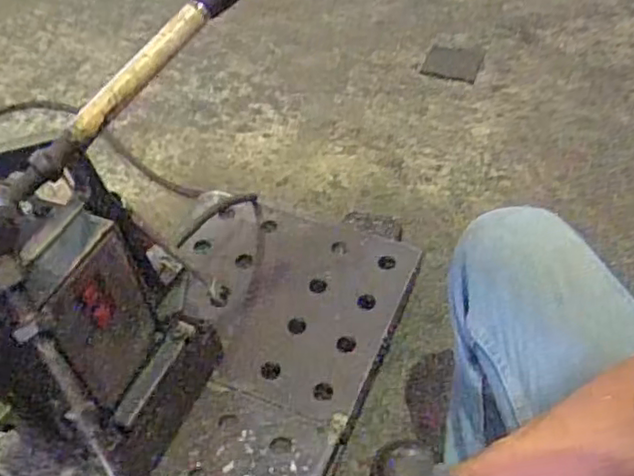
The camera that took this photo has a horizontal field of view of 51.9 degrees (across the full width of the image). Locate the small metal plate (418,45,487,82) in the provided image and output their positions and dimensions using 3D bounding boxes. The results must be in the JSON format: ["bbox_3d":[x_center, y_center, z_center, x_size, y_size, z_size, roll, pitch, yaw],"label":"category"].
[{"bbox_3d":[0.271,-0.350,1.299,0.105,0.005,0.091,17,63,11],"label":"small metal plate"}]

